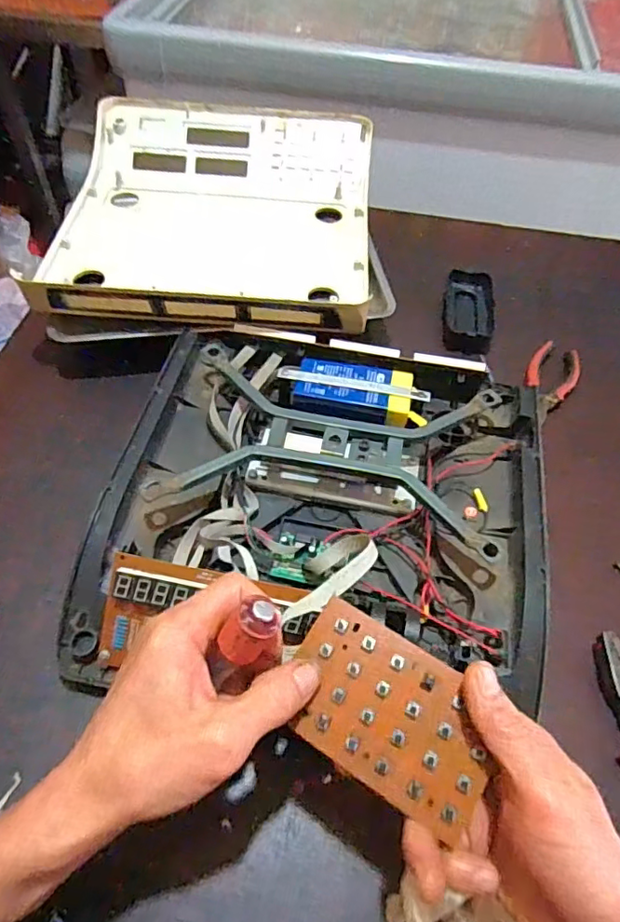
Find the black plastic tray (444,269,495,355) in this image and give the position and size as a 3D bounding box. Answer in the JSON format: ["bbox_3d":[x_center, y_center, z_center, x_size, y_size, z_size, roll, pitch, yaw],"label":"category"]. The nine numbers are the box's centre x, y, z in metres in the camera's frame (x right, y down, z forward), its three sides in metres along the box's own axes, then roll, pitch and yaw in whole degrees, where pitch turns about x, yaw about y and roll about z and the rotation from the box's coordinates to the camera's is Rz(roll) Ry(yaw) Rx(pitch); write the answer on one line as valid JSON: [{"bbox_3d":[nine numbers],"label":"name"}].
[{"bbox_3d":[0.178,-0.168,0.641,0.052,0.026,0.114,8,54,3],"label":"black plastic tray"}]

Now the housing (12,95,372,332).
[{"bbox_3d":[-0.103,-0.281,0.639,0.331,0.067,0.354,4,54,0],"label":"housing"}]

